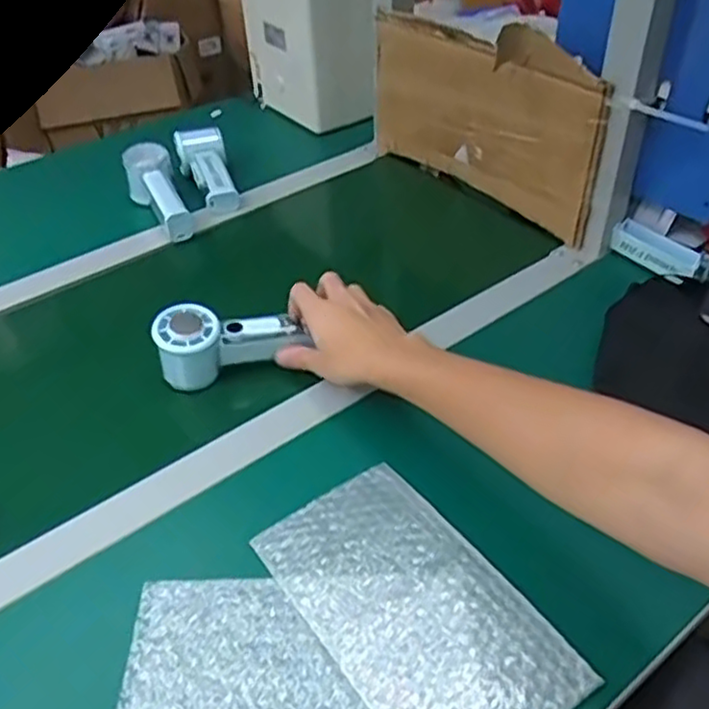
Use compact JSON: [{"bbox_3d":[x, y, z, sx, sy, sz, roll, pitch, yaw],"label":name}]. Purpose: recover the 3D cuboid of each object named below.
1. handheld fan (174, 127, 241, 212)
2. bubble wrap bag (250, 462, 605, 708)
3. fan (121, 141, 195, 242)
[{"bbox_3d":[-0.182,-0.237,0.906,0.060,0.040,0.141,-20,58,-18],"label":"handheld fan"},{"bbox_3d":[0.036,0.163,0.467,0.123,0.012,0.217,-26,45,-24],"label":"bubble wrap bag"},{"bbox_3d":[-0.236,-0.200,0.864,0.058,0.054,0.155,-23,61,-22],"label":"fan"}]

